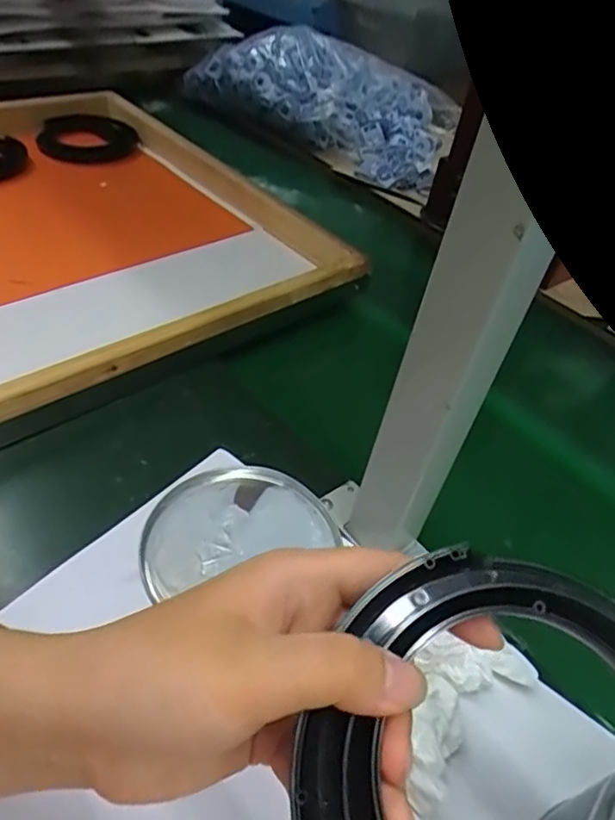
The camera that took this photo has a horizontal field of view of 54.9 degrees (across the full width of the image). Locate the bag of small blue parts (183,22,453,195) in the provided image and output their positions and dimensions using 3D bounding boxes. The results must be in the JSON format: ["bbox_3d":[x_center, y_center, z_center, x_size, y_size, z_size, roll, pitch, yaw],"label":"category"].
[{"bbox_3d":[0.035,-0.480,0.892,0.390,0.126,0.232,21,44,10],"label":"bag of small blue parts"}]

